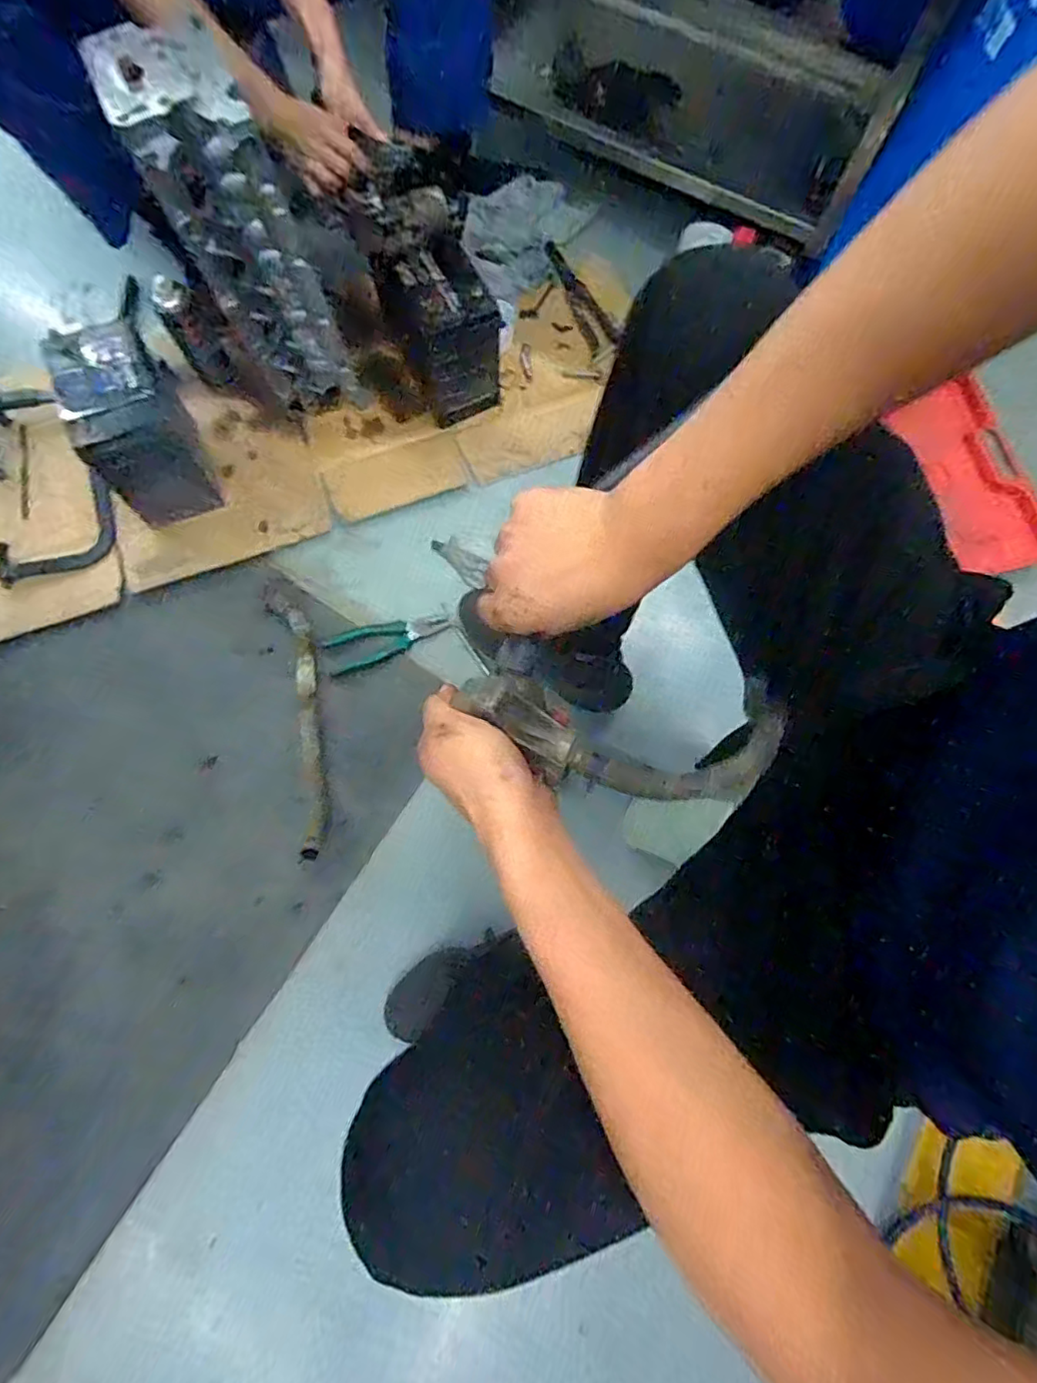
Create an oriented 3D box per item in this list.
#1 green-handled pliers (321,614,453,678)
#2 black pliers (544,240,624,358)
[{"bbox_3d":[-0.201,-0.081,0.930,0.194,0.025,0.065,-20,77,-6],"label":"green-handled pliers"},{"bbox_3d":[0.109,-0.738,1.089,0.057,0.016,0.282,-20,77,-6],"label":"black pliers"}]

